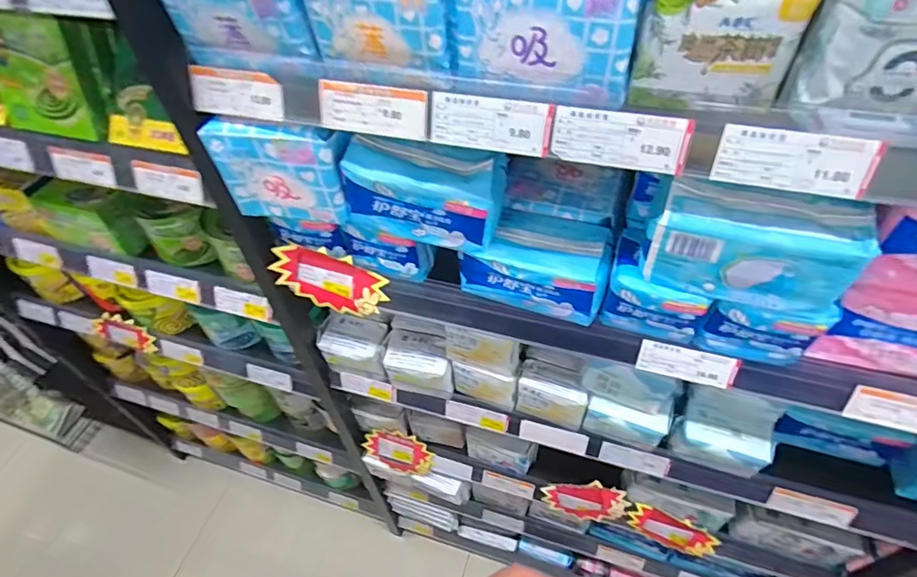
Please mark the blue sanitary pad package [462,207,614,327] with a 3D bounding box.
[{"bbox_3d":[0.087,-0.029,0.557,0.154,0.077,0.078,14,52,16],"label":"blue sanitary pad package"}]

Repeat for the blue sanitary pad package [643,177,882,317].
[{"bbox_3d":[0.244,-0.034,0.422,0.153,0.091,0.052,11,51,14],"label":"blue sanitary pad package"}]

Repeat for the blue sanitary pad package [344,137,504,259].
[{"bbox_3d":[-0.033,-0.099,0.510,0.152,0.098,0.059,8,50,11],"label":"blue sanitary pad package"}]

